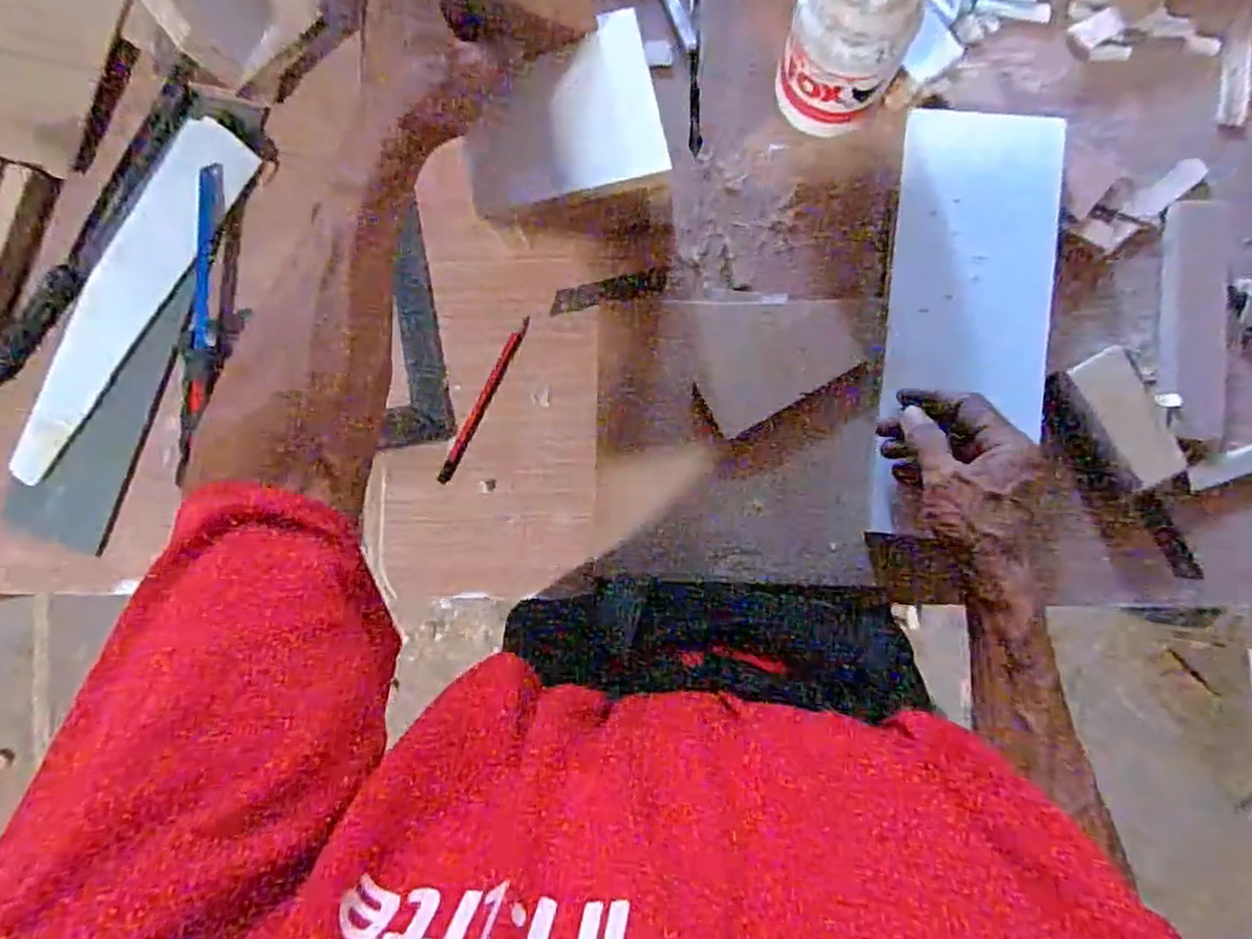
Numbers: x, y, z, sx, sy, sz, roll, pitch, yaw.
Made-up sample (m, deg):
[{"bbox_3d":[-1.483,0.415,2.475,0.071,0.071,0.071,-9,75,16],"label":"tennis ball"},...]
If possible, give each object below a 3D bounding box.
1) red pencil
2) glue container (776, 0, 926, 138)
[{"bbox_3d":[-0.108,-0.052,0.560,0.011,0.007,0.136,28,90,3],"label":"red pencil"},{"bbox_3d":[0.148,-0.282,0.492,0.076,0.132,0.071,23,90,3],"label":"glue container"}]

